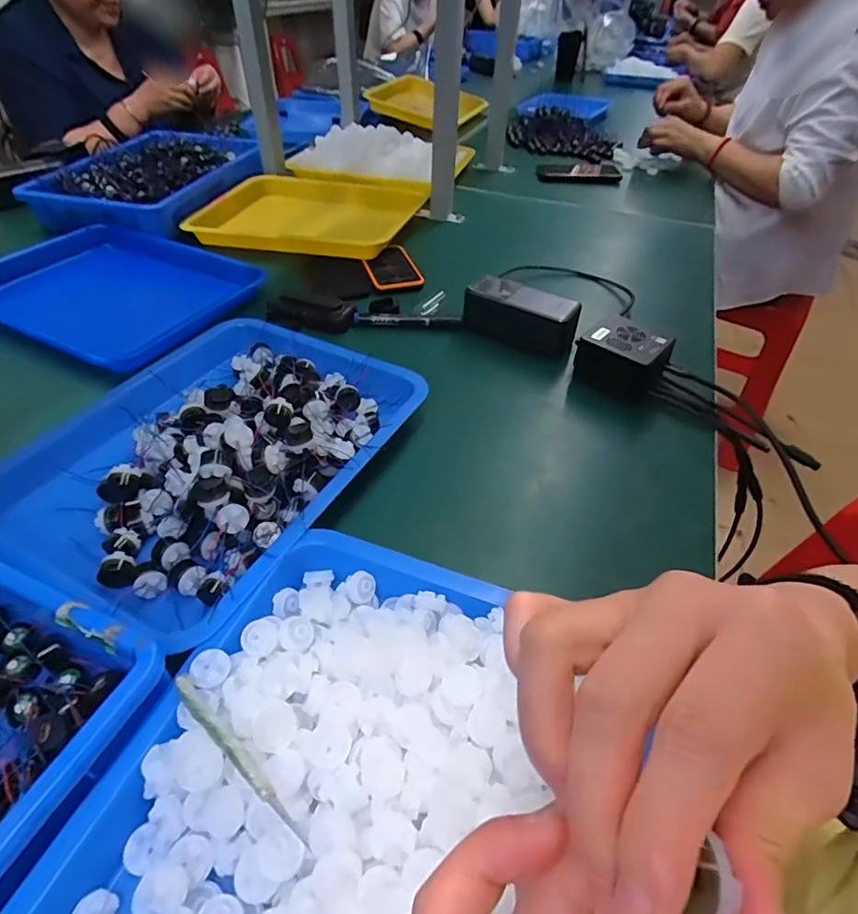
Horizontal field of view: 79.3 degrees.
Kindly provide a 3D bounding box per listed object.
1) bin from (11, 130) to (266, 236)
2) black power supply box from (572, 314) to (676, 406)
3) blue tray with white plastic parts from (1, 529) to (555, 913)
[{"bbox_3d":[-0.429,-0.457,0.845,0.236,0.067,0.345,12,46,10],"label":"bin"},{"bbox_3d":[0.200,-0.102,0.540,0.085,0.053,0.071,26,49,22],"label":"black power supply box"},{"bbox_3d":[-0.051,0.190,0.248,0.261,0.070,0.319,16,46,13],"label":"blue tray with white plastic parts"}]

